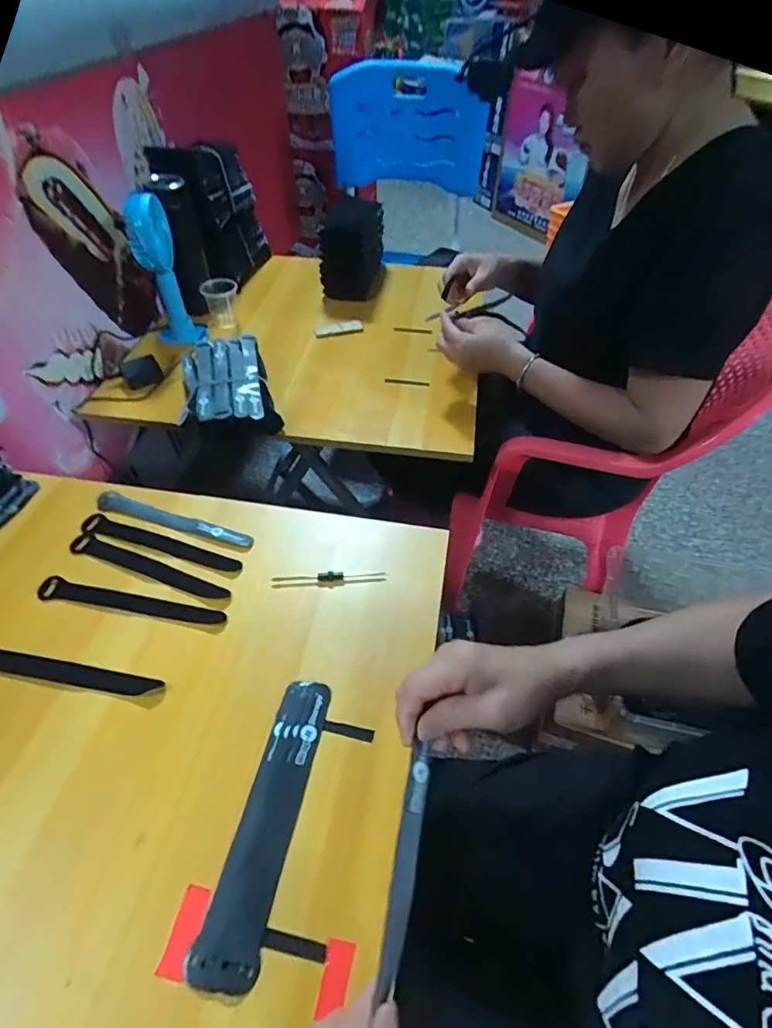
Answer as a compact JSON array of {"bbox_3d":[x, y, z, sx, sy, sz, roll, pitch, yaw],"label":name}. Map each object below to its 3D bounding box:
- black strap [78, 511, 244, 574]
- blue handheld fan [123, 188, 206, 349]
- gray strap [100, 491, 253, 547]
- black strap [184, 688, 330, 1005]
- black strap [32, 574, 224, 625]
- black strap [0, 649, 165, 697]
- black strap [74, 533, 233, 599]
[{"bbox_3d":[-0.246,0.033,0.539,0.194,0.004,0.023,16,51,13],"label":"black strap"},{"bbox_3d":[-0.356,-0.384,0.800,0.070,0.240,0.082,-18,52,-16],"label":"blue handheld fan"},{"bbox_3d":[-0.242,0.007,0.560,0.198,0.004,0.024,16,51,13],"label":"gray strap"},{"bbox_3d":[-0.086,0.223,0.374,0.042,0.008,0.199,10,50,8],"label":"black strap"},{"bbox_3d":[-0.250,0.087,0.490,0.192,0.006,0.023,8,49,6],"label":"black strap"},{"bbox_3d":[-0.289,0.140,0.439,0.184,0.005,0.022,8,49,6],"label":"black strap"},{"bbox_3d":[-0.249,0.056,0.516,0.193,0.004,0.024,19,51,15],"label":"black strap"}]

